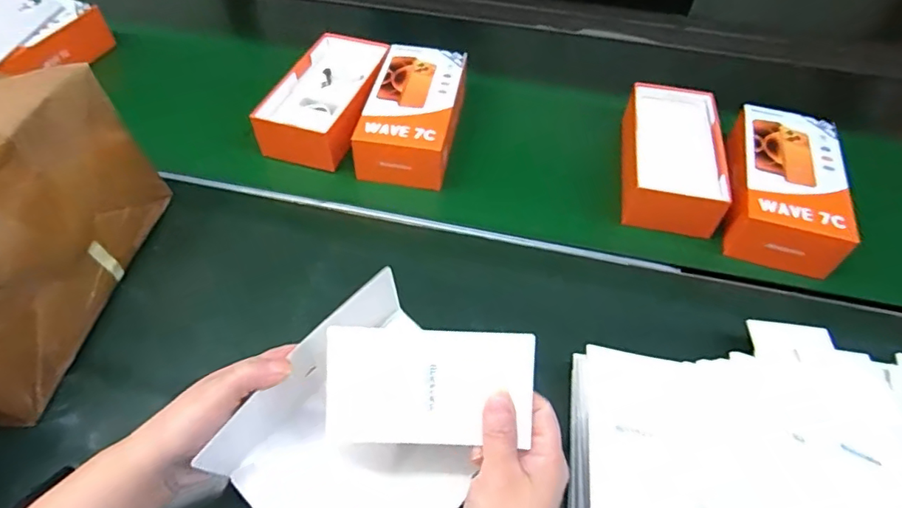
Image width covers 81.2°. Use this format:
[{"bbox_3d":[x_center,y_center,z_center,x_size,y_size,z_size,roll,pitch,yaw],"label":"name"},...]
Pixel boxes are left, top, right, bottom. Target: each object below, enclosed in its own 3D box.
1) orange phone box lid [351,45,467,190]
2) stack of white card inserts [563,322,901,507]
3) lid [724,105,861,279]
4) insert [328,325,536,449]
[{"bbox_3d":[-0.040,-0.157,0.594,0.094,0.061,0.183,9,53,3],"label":"orange phone box lid"},{"bbox_3d":[0.224,0.121,0.363,0.283,0.050,0.176,4,52,-1],"label":"stack of white card inserts"},{"bbox_3d":[0.326,-0.072,0.527,0.103,0.050,0.178,17,53,9],"label":"lid"},{"bbox_3d":[-0.013,0.078,0.306,0.119,0.004,0.066,2,90,5],"label":"insert"}]

